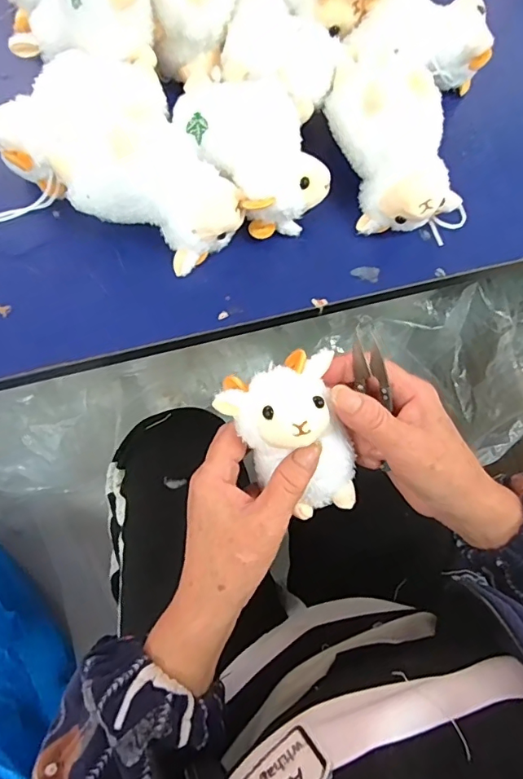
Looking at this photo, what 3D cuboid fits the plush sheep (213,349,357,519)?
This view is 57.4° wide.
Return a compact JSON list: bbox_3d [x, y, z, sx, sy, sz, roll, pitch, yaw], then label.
[{"bbox_3d":[0.026,0.031,0.304,0.076,0.095,0.068,-25,45,-2],"label":"plush sheep"}]

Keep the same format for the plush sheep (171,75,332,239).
[{"bbox_3d":[-0.007,-0.168,0.344,0.075,0.054,0.120,-32,76,-11],"label":"plush sheep"}]

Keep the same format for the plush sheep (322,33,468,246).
[{"bbox_3d":[0.091,-0.182,0.340,0.080,0.079,0.141,-24,74,-9],"label":"plush sheep"}]

